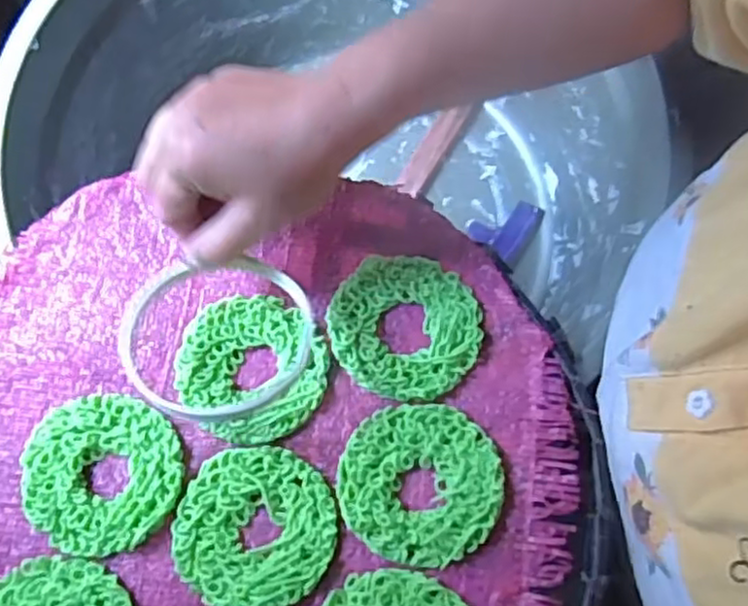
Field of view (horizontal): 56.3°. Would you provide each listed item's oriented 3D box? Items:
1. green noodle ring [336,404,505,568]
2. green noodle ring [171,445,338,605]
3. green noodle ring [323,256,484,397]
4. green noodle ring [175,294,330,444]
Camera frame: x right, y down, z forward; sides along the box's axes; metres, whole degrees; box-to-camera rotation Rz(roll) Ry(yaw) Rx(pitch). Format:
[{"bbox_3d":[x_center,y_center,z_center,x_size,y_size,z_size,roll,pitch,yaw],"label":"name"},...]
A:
[{"bbox_3d":[0.023,0.089,0.350,0.079,0.006,0.075,-1,71,2],"label":"green noodle ring"},{"bbox_3d":[-0.059,0.111,0.347,0.077,0.006,0.075,-1,71,2],"label":"green noodle ring"},{"bbox_3d":[0.017,0.012,0.376,0.078,0.005,0.078,-1,71,2],"label":"green noodle ring"},{"bbox_3d":[-0.065,0.034,0.371,0.078,0.004,0.076,-1,71,2],"label":"green noodle ring"}]

